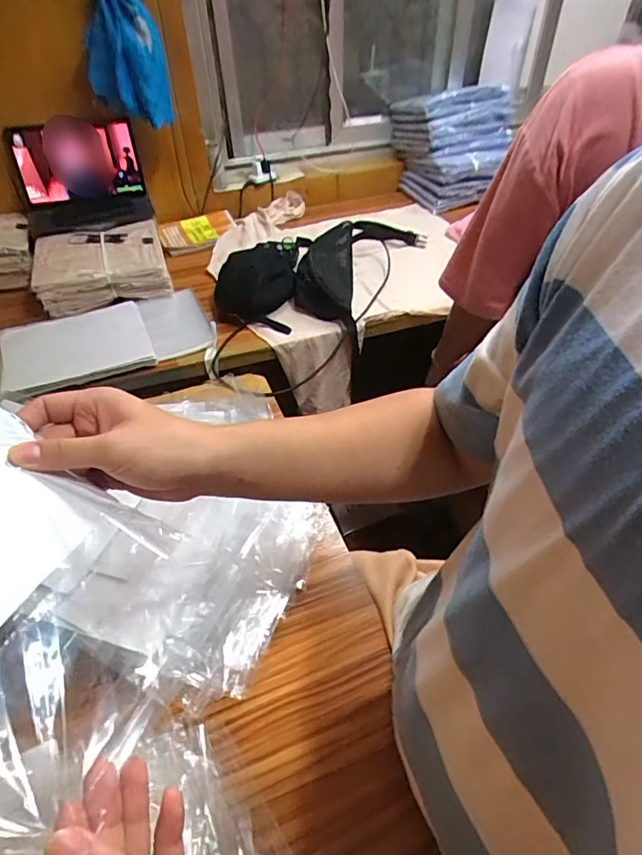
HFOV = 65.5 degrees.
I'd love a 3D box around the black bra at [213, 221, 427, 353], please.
[{"bbox_3d":[0.002,-0.381,1.124,0.309,0.078,0.491,19,48,20],"label":"black bra"}]

